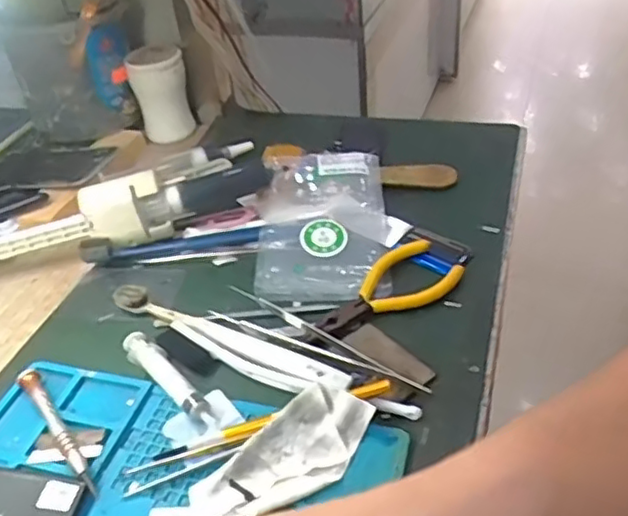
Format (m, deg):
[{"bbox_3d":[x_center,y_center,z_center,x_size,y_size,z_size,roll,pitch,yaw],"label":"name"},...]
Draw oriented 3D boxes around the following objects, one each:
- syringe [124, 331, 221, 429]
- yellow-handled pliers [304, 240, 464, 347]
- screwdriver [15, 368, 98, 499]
[{"bbox_3d":[-0.089,0.073,0.392,0.016,0.011,0.091,-31,45,-28],"label":"syringe"},{"bbox_3d":[0.049,0.027,0.431,0.050,0.012,0.120,29,50,35],"label":"yellow-handled pliers"},{"bbox_3d":[-0.148,0.096,0.373,0.012,0.010,0.106,-31,45,-28],"label":"screwdriver"}]

